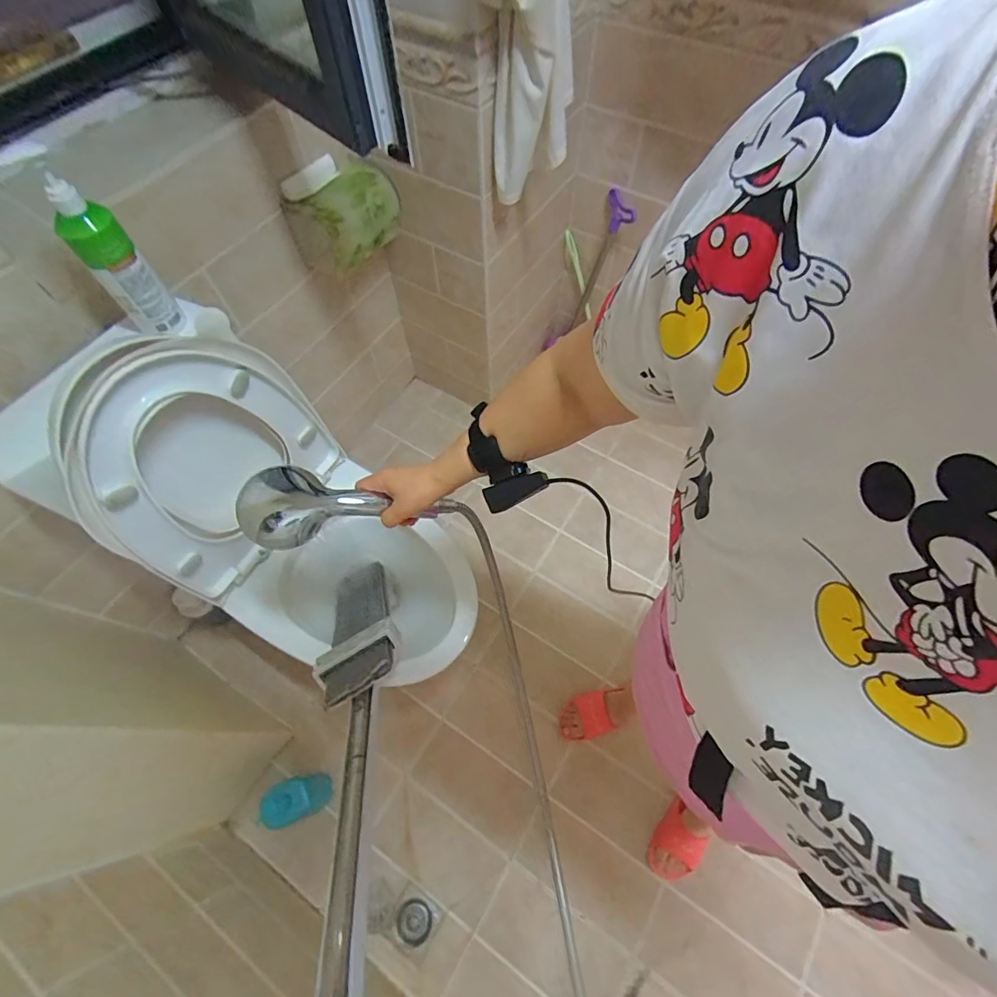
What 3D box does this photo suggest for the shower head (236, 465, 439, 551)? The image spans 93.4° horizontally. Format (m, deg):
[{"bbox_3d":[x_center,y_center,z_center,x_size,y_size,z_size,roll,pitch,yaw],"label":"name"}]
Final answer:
[{"bbox_3d":[-0.201,0.011,0.581,0.236,0.056,0.096,-2,63,-2],"label":"shower head"}]

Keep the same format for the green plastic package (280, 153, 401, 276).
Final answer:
[{"bbox_3d":[-0.319,-0.583,0.980,0.116,0.176,0.215,30,68,15],"label":"green plastic package"}]

